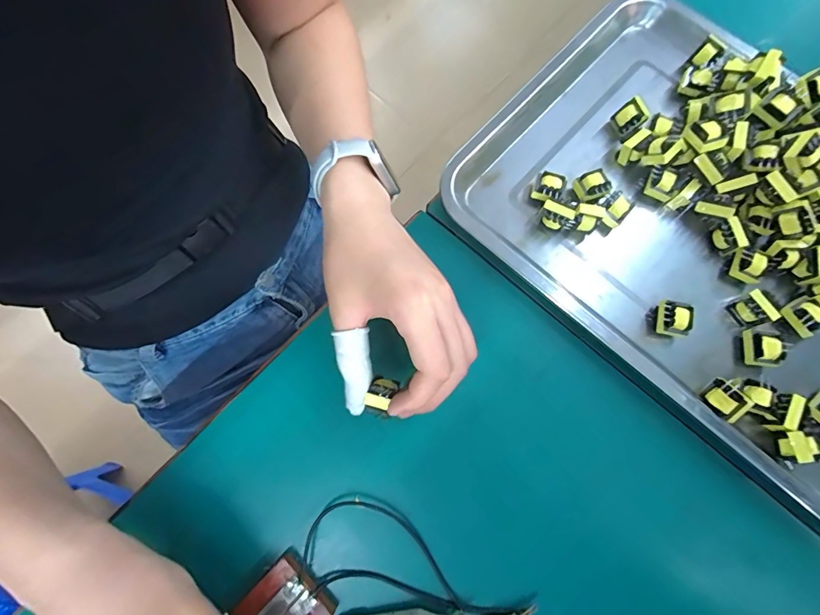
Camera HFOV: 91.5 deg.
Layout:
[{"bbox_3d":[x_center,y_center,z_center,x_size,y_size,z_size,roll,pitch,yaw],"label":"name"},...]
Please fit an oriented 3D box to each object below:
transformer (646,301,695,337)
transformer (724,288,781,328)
[{"bbox_3d":[0.192,0.008,0.294,0.022,0.020,0.023,8,76,4],"label":"transformer"},{"bbox_3d":[0.255,0.000,0.295,0.021,0.023,0.024,-28,77,-6],"label":"transformer"}]

